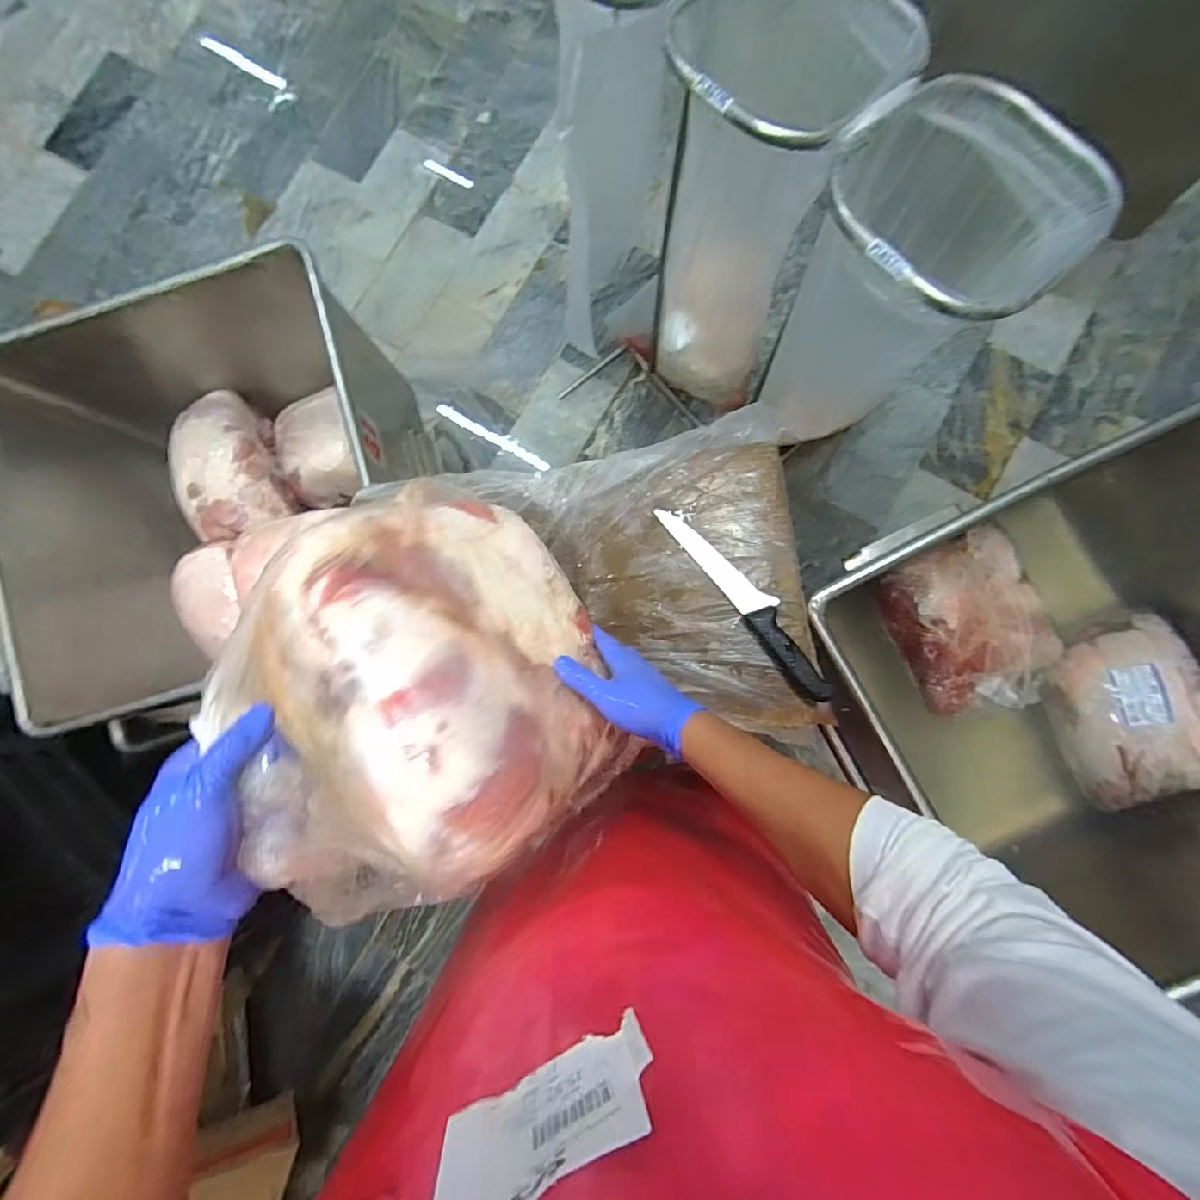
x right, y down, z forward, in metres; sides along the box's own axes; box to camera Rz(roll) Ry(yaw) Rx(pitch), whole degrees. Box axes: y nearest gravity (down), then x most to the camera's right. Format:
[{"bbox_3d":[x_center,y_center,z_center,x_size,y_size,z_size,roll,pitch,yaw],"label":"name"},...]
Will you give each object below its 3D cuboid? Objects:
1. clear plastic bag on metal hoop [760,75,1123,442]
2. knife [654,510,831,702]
[{"bbox_3d":[0.483,-0.490,0.987,0.322,0.708,0.299,-41,83,-1],"label":"clear plastic bag on metal hoop"},{"bbox_3d":[0.189,-0.004,0.682,0.046,0.034,0.309,-37,83,-1],"label":"knife"}]

